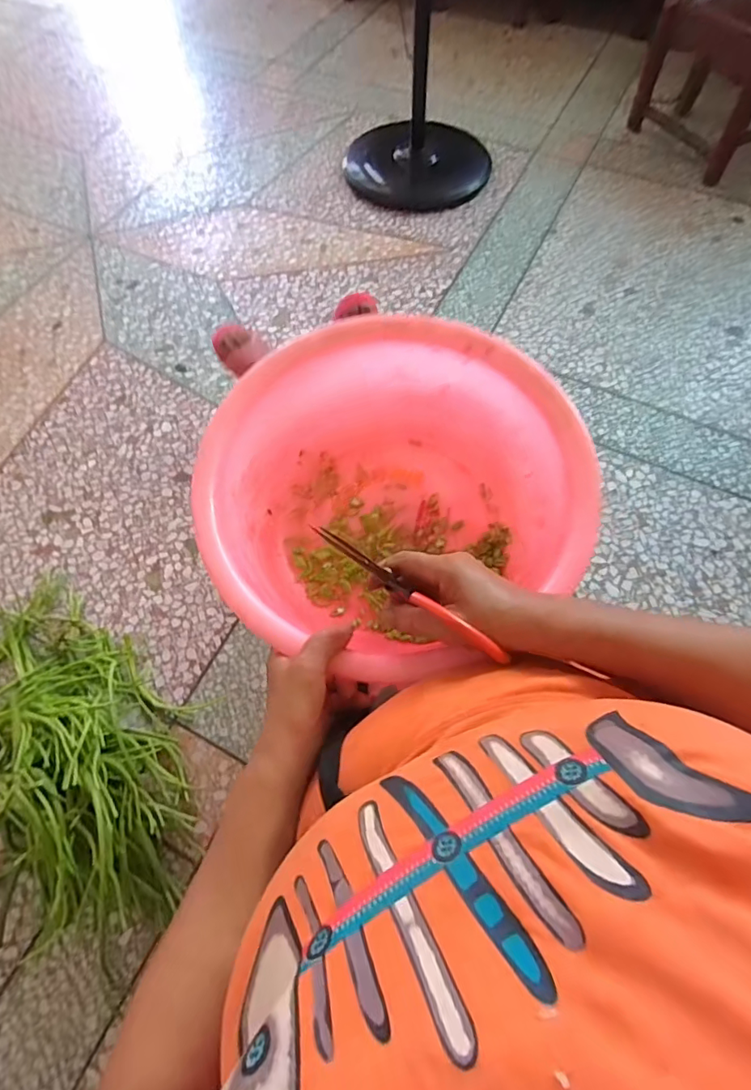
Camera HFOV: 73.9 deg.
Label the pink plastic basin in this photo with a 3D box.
[{"bbox_3d":[0.010,-0.051,0.510,0.348,0.145,0.333,-1,64,3],"label":"pink plastic basin"}]

